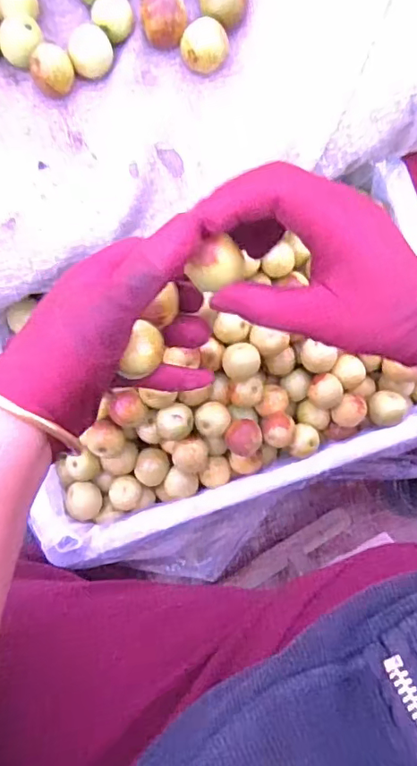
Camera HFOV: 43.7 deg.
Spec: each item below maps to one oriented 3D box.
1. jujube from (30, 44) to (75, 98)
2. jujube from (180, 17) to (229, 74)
[{"bbox_3d":[-0.107,-0.214,0.361,0.028,0.023,0.030,0,88,-3],"label":"jujube"},{"bbox_3d":[-0.003,-0.236,0.370,0.032,0.026,0.030,0,88,-3],"label":"jujube"}]

